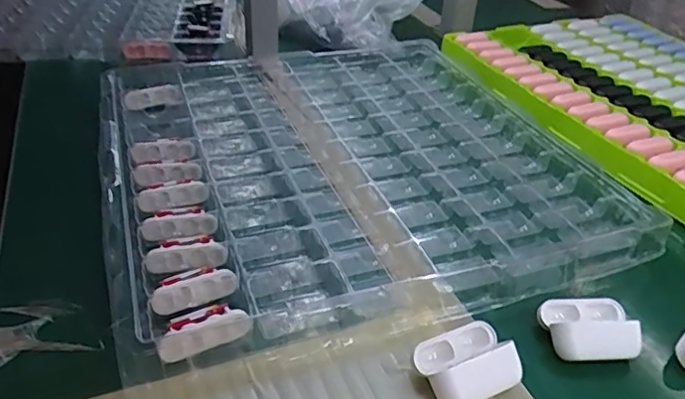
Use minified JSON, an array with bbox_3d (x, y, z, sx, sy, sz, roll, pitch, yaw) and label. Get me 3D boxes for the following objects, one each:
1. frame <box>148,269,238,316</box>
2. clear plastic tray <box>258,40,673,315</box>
[{"bbox_3d":[-0.111,0.068,0.418,0.062,0.017,0.019,-19,41,-26],"label":"frame"},{"bbox_3d":[0.087,-0.074,0.634,0.246,0.035,0.486,-11,38,-16],"label":"clear plastic tray"}]

